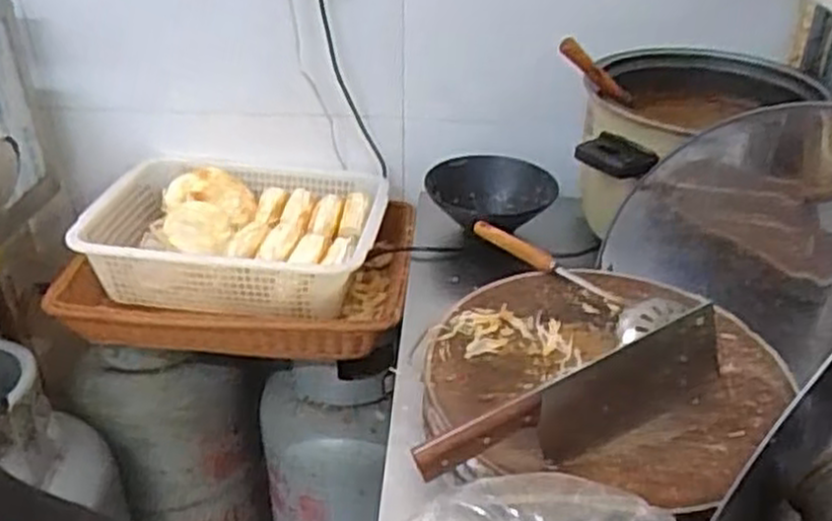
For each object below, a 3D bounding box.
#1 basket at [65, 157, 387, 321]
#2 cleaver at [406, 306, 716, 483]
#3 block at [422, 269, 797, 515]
[{"bbox_3d":[-0.280,-0.051,1.236,0.440,0.104,0.310,5,34,7],"label":"basket"},{"bbox_3d":[0.144,0.141,0.726,0.298,0.112,0.028,-21,38,-11],"label":"cleaver"},{"bbox_3d":[0.189,0.127,0.840,0.337,0.047,0.345,0,33,0],"label":"block"}]

